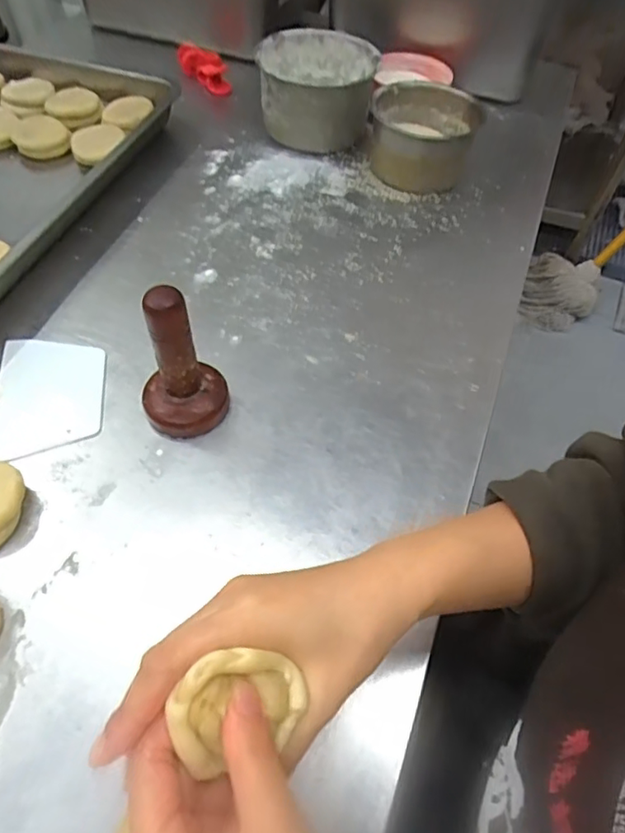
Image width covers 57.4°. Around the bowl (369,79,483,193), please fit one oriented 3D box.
[{"bbox_3d":[0.131,-0.346,0.707,0.129,0.076,0.141,2,55,-2],"label":"bowl"}]

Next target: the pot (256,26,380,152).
[{"bbox_3d":[0.004,-0.418,0.741,0.142,0.096,0.149,2,55,-2],"label":"pot"}]

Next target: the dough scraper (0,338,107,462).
[{"bbox_3d":[-0.226,-0.021,0.491,0.089,0.004,0.119,-6,55,-8],"label":"dough scraper"}]

